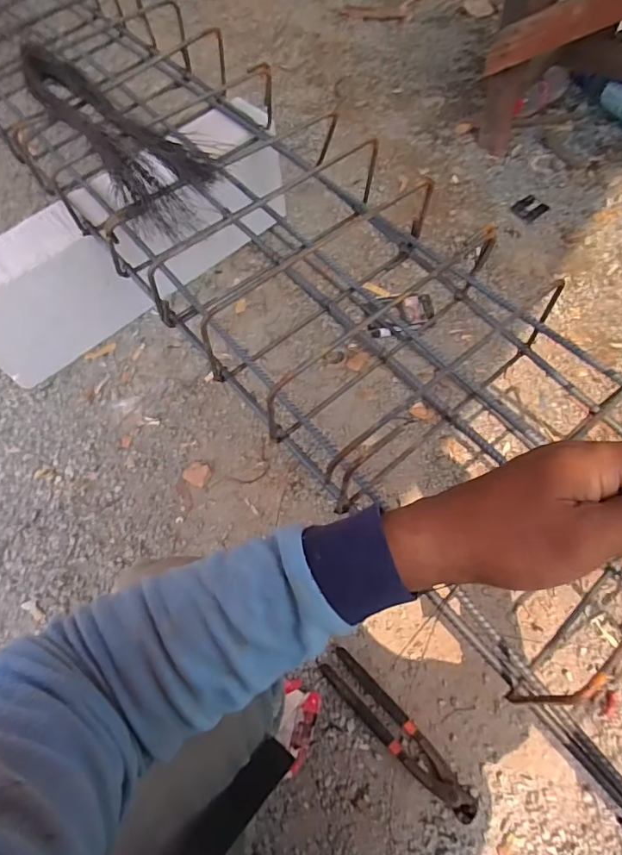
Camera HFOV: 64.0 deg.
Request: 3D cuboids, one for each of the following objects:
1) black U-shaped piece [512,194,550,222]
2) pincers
[{"bbox_3d":[0.435,-0.436,0.991,0.061,0.011,0.057,-34,67,-13],"label":"black U-shaped piece"},{"bbox_3d":[0.103,0.367,0.599,0.041,0.016,0.220,-42,68,-16],"label":"pincers"}]

